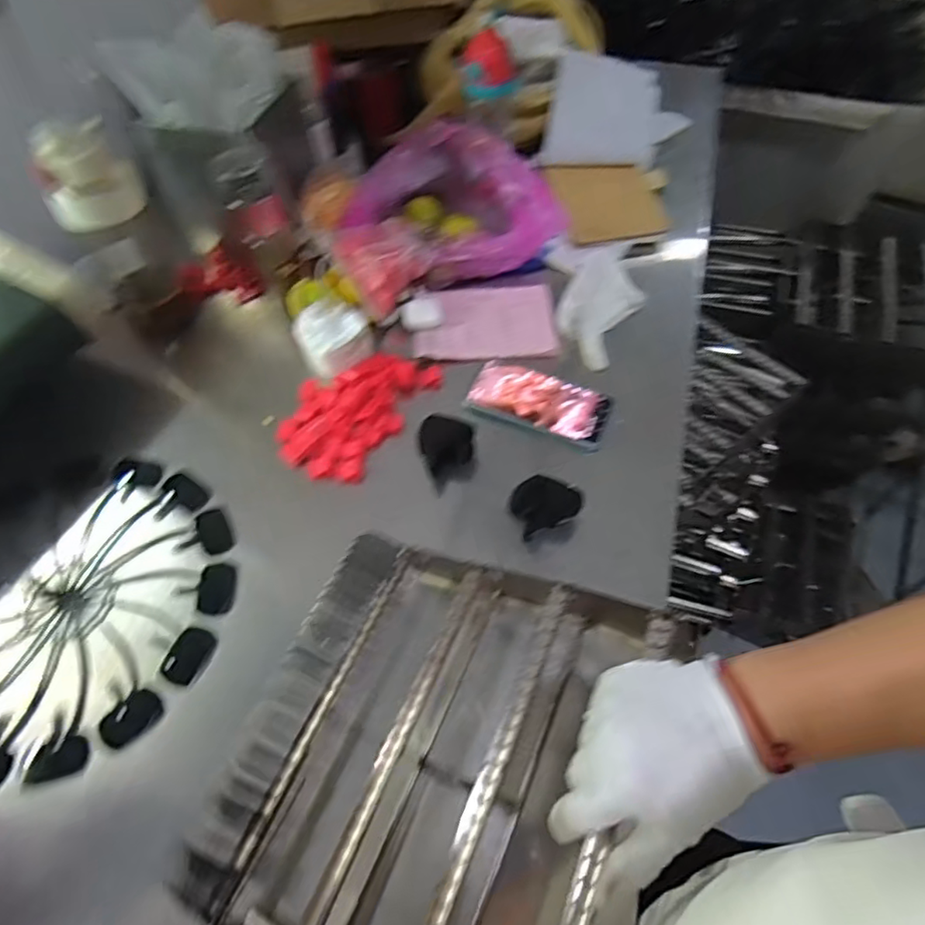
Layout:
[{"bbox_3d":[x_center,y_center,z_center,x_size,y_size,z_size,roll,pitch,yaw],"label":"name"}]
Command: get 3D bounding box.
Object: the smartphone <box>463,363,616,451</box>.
[{"bbox_3d":[0.088,-0.070,0.698,0.157,0.009,0.079,20,60,13],"label":"smartphone"}]

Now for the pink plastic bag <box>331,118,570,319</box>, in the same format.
[{"bbox_3d":[-0.043,-0.342,0.808,0.284,0.108,0.238,-21,60,-12],"label":"pink plastic bag"}]

